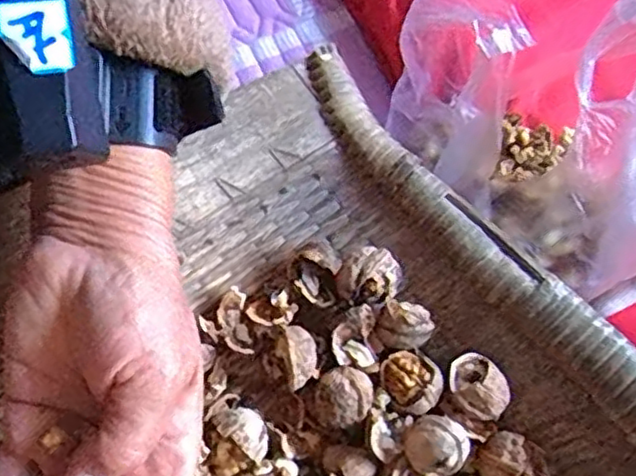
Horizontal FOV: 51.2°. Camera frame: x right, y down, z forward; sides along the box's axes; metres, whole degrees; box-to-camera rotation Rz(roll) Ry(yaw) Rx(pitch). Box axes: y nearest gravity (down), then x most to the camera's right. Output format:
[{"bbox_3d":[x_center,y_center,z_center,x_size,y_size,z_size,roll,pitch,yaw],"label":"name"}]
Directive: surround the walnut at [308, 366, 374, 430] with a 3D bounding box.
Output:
[{"bbox_3d":[0.013,0.083,0.343,0.028,0.029,0.031,37,73,11],"label":"walnut"}]

